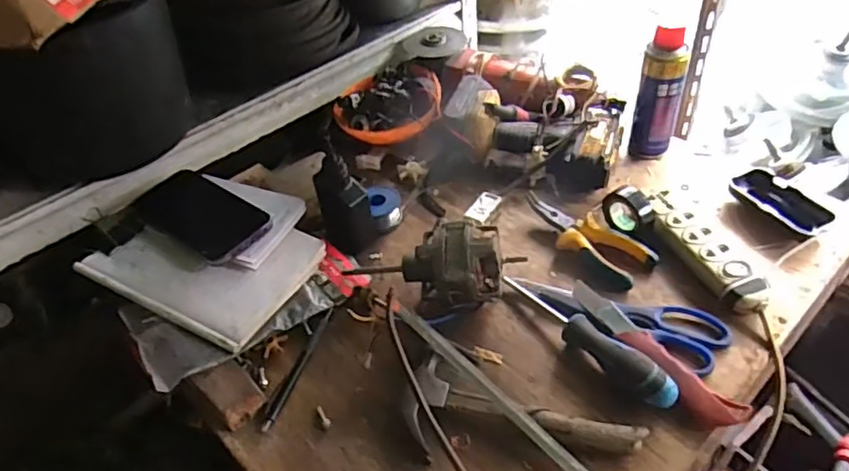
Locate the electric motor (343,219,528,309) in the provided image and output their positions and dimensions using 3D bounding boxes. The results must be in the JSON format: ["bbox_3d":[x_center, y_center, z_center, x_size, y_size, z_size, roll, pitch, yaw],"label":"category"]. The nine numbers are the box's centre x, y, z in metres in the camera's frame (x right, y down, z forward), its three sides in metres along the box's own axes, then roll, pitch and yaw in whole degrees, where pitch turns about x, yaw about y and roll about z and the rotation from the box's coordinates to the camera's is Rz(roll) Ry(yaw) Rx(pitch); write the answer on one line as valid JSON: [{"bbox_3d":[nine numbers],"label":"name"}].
[{"bbox_3d":[0.011,0.031,0.610,0.166,0.069,0.077,-4,44,3],"label":"electric motor"}]

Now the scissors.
[{"bbox_3d":[0.190,0.069,0.600,0.206,0.018,0.065,22,51,27],"label":"scissors"}]

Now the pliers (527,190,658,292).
[{"bbox_3d":[0.174,0.003,0.676,0.060,0.027,0.155,-34,50,-25],"label":"pliers"}]

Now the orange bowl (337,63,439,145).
[{"bbox_3d":[-0.051,-0.190,0.838,0.143,0.059,0.140,-10,44,-3],"label":"orange bowl"}]

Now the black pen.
[{"bbox_3d":[-0.123,0.129,0.597,0.011,0.008,0.138,10,47,17],"label":"black pen"}]

